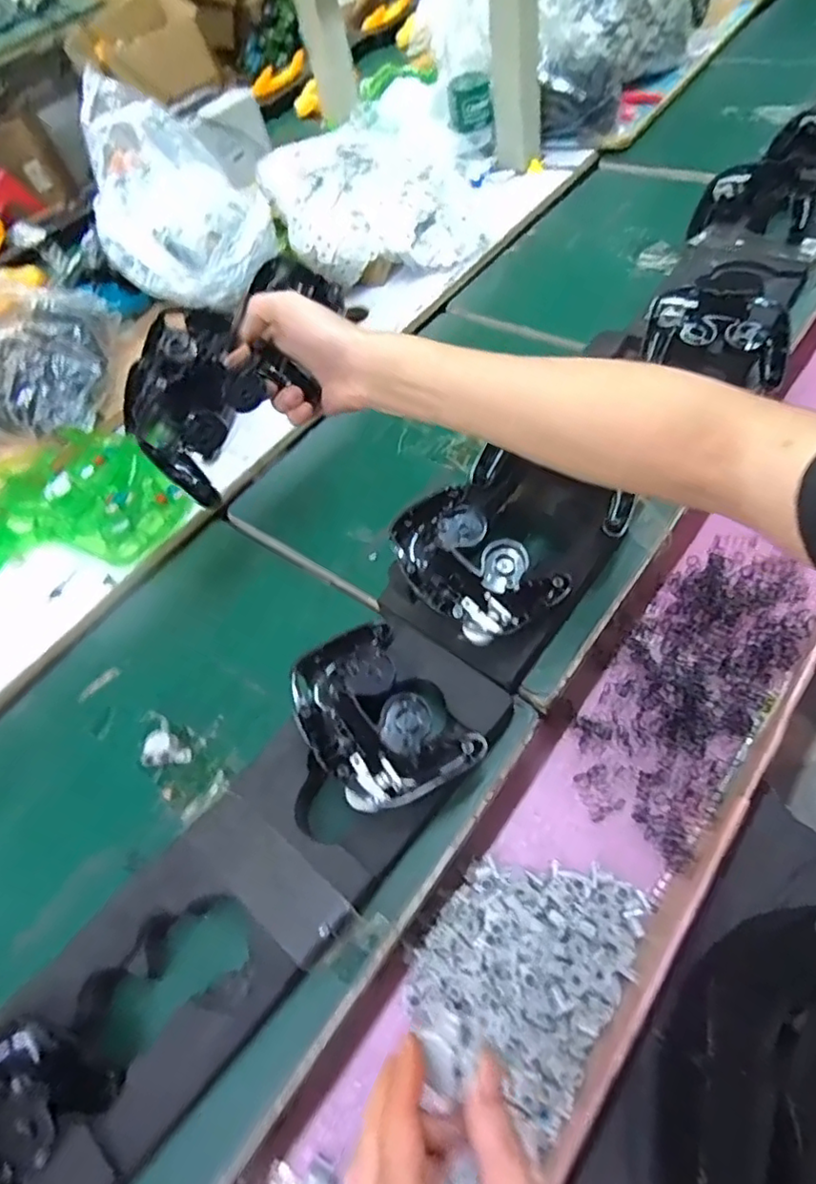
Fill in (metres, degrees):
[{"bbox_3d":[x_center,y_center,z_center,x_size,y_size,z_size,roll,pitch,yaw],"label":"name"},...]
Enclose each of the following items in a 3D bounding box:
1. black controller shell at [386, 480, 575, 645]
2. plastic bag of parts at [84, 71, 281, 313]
[{"bbox_3d":[0.047,-0.018,0.503,0.094,0.060,0.141,-39,59,-22],"label":"black controller shell"},{"bbox_3d":[-0.323,-0.502,0.781,0.267,0.178,0.171,24,59,22],"label":"plastic bag of parts"}]

